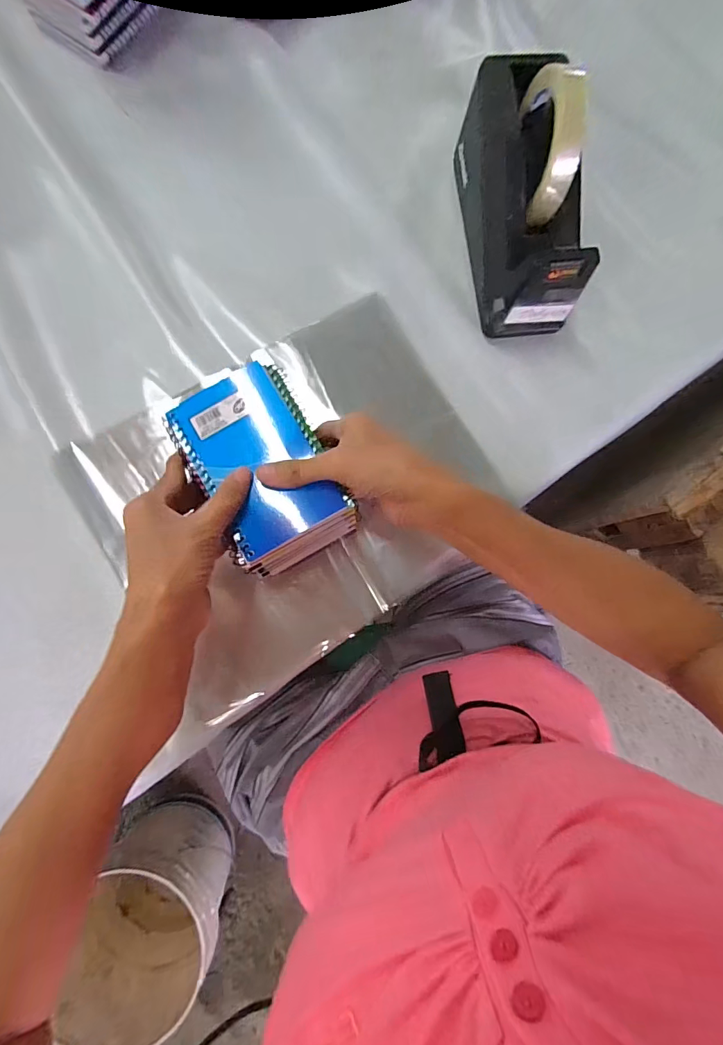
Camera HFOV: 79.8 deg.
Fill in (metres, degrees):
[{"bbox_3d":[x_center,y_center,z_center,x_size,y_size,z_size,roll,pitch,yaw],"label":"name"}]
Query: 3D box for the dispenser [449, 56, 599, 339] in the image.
[{"bbox_3d":[0.142,-0.282,0.369,0.072,0.118,0.201,-7,82,-4],"label":"dispenser"}]

